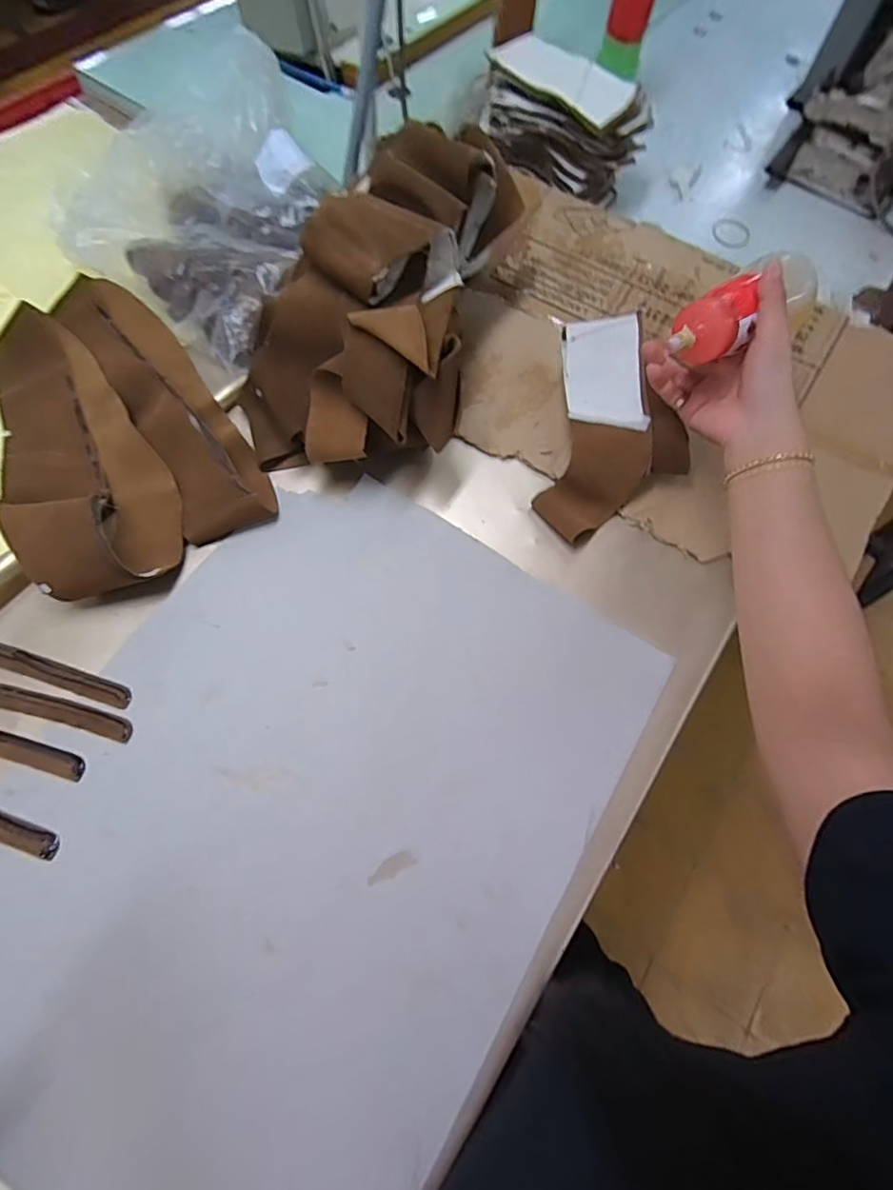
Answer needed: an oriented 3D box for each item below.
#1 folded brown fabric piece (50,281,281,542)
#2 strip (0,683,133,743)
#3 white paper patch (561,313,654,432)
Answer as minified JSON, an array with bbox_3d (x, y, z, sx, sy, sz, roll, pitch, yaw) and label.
[{"bbox_3d":[-0.284,-0.199,0.533,0.087,0.030,0.341,-33,75,-14],"label":"folded brown fabric piece"},{"bbox_3d":[-0.404,0.068,0.430,0.313,0.011,0.025,13,70,2],"label":"strip"},{"bbox_3d":[0.155,-0.221,0.530,0.075,0.013,0.133,-1,77,4],"label":"white paper patch"}]

